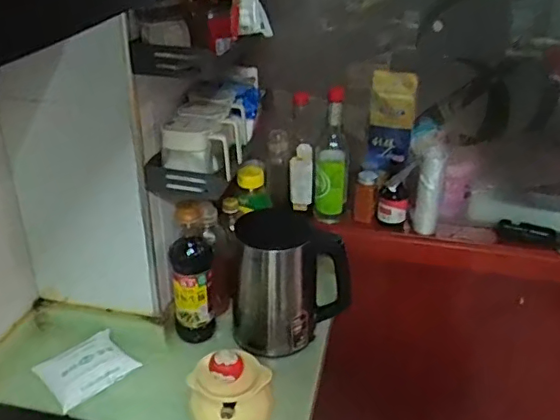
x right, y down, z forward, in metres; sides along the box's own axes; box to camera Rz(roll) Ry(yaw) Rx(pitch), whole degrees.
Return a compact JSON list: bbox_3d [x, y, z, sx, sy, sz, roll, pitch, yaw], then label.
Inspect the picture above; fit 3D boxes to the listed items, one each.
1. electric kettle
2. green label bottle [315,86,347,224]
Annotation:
[{"bbox_3d":[0.017,0.112,1.017,0.199,0.251,0.130,-1,29,-3],"label":"electric kettle"},{"bbox_3d":[0.108,-0.104,1.176,0.063,0.307,0.060,4,29,5],"label":"green label bottle"}]

